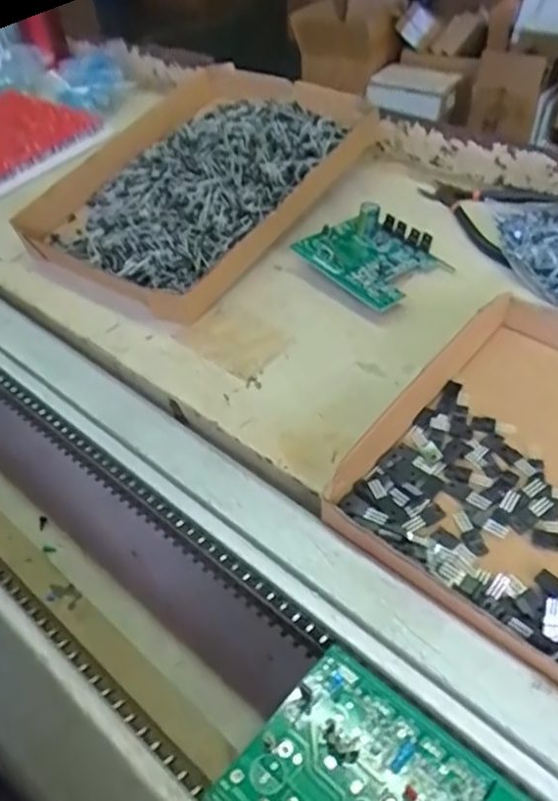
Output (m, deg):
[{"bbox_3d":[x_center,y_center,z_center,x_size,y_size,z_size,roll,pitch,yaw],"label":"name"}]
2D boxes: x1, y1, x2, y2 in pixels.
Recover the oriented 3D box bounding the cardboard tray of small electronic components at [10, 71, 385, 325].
[{"bbox_3d":[-0.087,-0.224,0.644,0.262,0.034,0.313,27,65,31],"label":"cardboard tray of small electronic components"}]

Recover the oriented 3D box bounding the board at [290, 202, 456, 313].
[{"bbox_3d":[0.080,-0.126,0.552,0.091,0.041,0.106,-26,48,-33],"label":"board"}]

